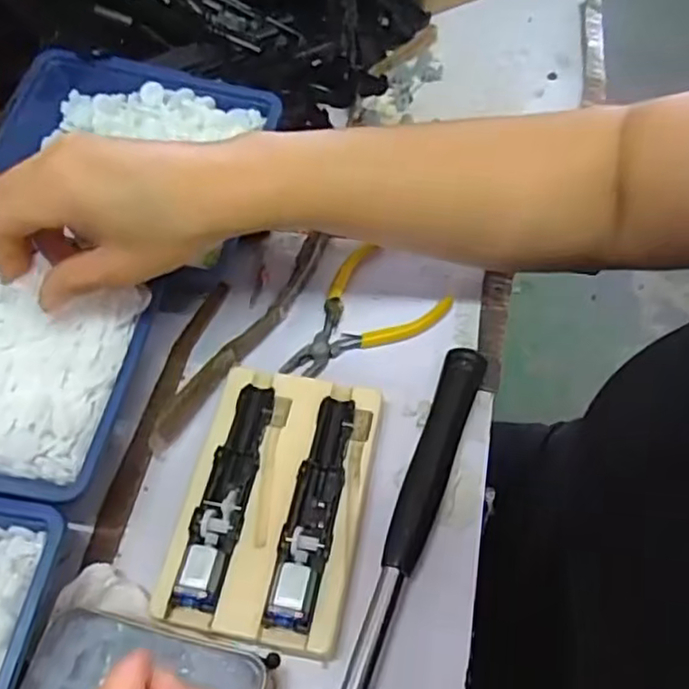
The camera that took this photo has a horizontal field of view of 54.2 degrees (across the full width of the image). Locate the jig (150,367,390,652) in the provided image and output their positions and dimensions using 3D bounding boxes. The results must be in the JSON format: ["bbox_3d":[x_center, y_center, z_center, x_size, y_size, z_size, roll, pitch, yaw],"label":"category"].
[{"bbox_3d":[-0.036,0.078,0.345,0.088,0.018,0.136,11,58,5],"label":"jig"}]

